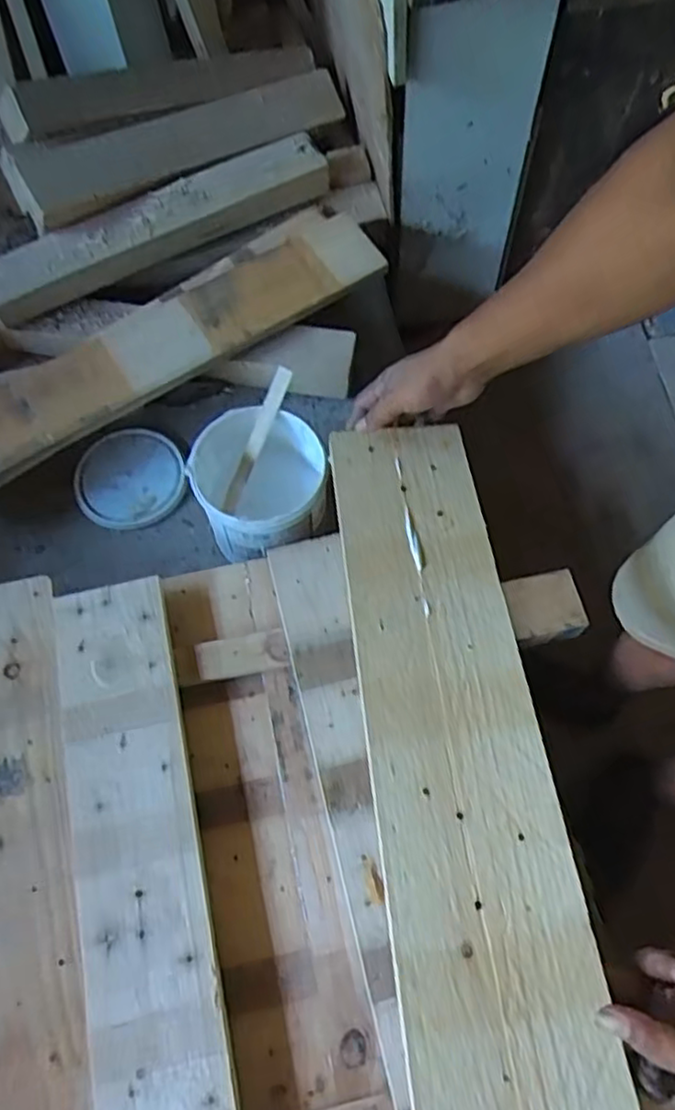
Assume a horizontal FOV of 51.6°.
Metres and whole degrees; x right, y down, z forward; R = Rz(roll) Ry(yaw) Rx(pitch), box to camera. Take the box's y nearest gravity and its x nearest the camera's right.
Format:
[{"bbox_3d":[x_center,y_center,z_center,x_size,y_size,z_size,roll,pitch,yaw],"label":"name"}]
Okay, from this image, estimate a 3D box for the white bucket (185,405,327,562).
[{"bbox_3d":[-0.102,-0.083,1.000,0.172,0.185,0.171,-1,70,2],"label":"white bucket"}]

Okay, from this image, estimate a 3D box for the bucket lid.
[{"bbox_3d":[-0.335,-0.121,1.125,0.172,0.019,0.167,-3,72,8],"label":"bucket lid"}]

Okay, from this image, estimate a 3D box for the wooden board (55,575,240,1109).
[{"bbox_3d":[-0.198,0.391,0.724,0.132,0.014,0.771,-11,68,-7],"label":"wooden board"}]

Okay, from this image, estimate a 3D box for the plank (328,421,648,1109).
[{"bbox_3d":[0.097,0.202,0.494,0.135,0.019,0.779,-7,57,0],"label":"plank"}]

